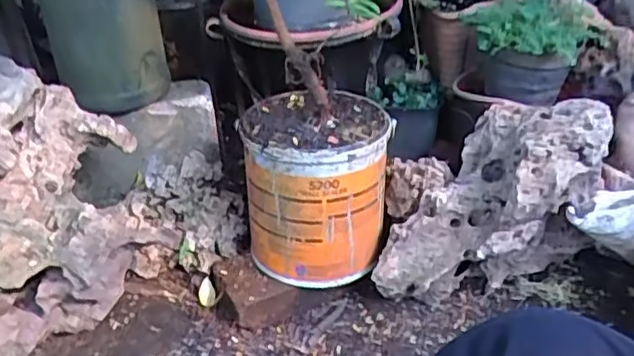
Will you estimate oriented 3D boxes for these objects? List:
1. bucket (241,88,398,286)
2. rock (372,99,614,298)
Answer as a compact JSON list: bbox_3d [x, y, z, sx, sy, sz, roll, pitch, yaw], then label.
[{"bbox_3d":[0.003,0.006,0.817,0.169,0.179,0.179,0,34,9],"label":"bucket"},{"bbox_3d":[0.227,0.034,0.779,0.181,0.186,0.289,25,45,38],"label":"rock"}]

